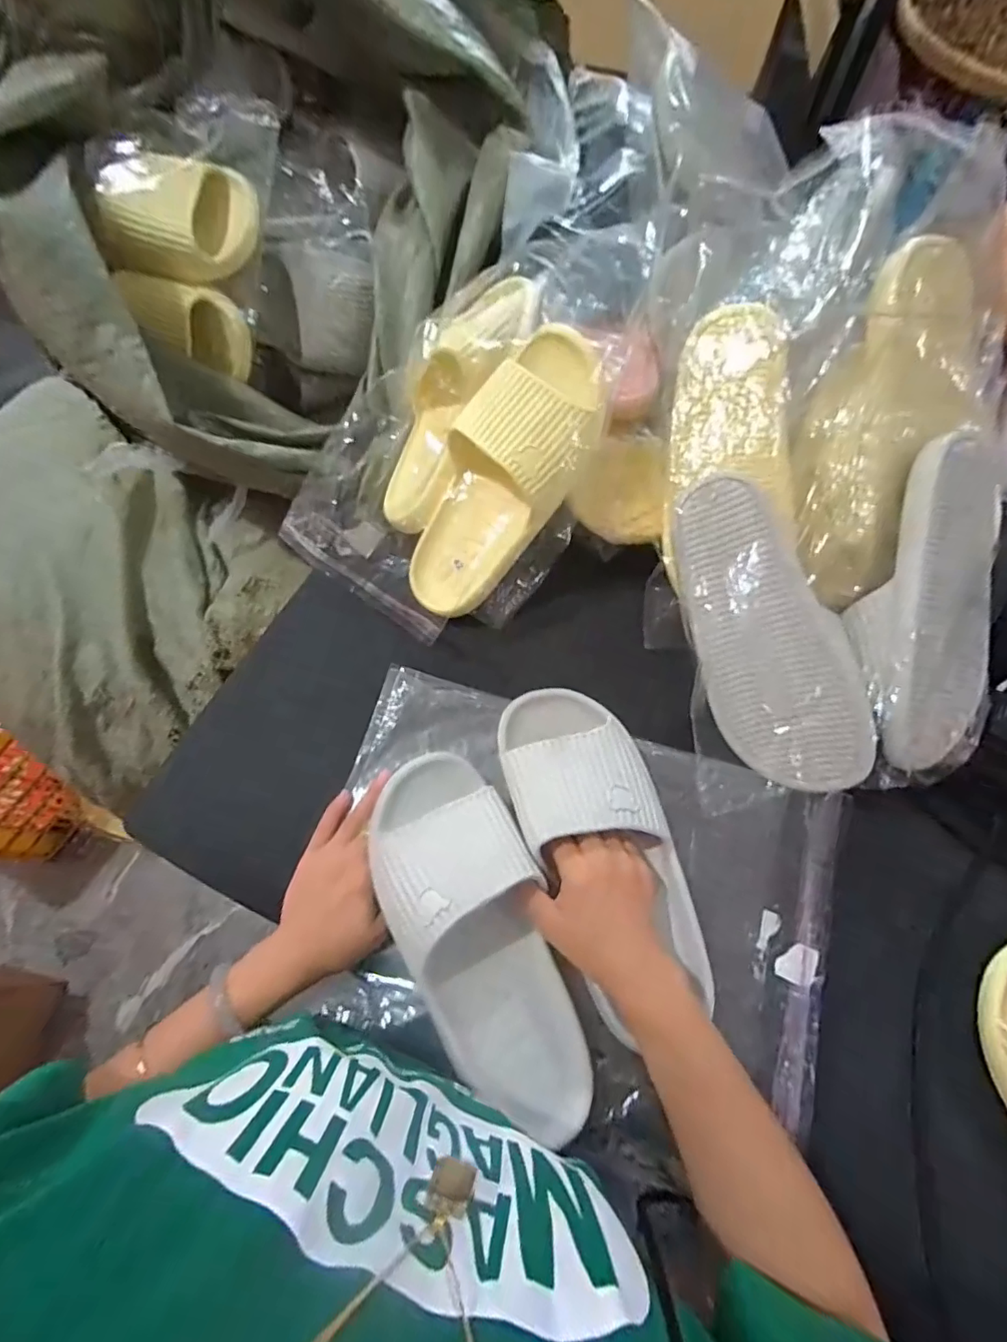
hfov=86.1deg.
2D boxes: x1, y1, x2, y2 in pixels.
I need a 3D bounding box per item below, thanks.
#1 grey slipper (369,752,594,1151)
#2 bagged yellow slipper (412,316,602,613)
[{"bbox_3d":[-0.018,0.182,0.378,0.104,0.063,0.253,-22,76,-8],"label":"grey slipper"},{"bbox_3d":[-0.002,-0.160,0.453,0.094,0.058,0.245,36,107,15],"label":"bagged yellow slipper"}]

